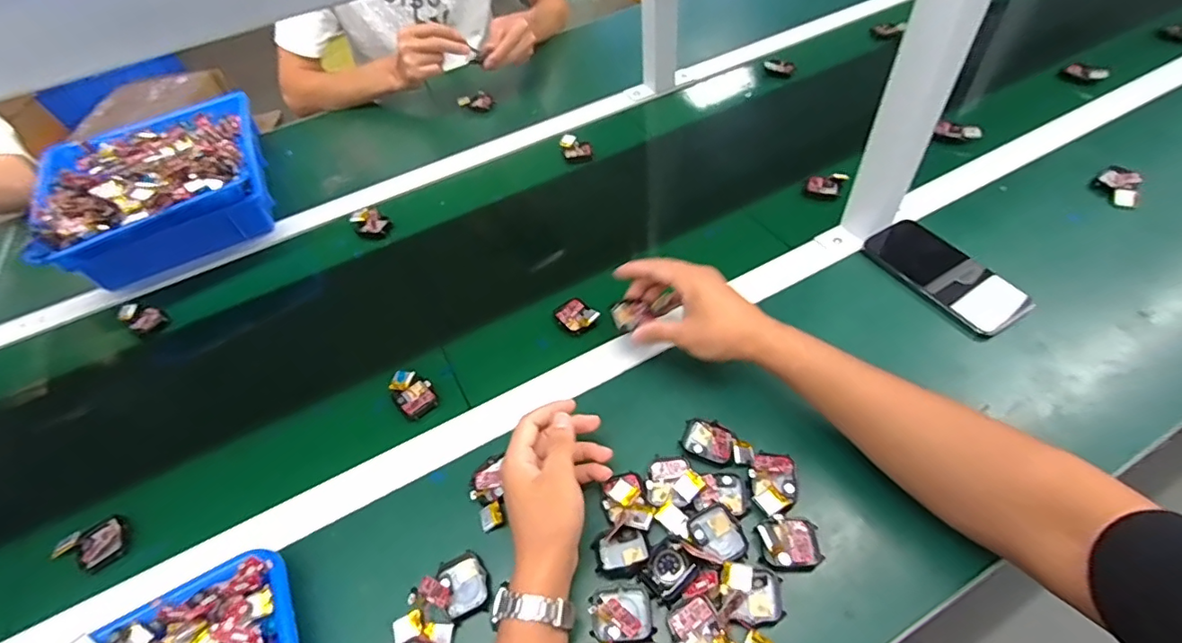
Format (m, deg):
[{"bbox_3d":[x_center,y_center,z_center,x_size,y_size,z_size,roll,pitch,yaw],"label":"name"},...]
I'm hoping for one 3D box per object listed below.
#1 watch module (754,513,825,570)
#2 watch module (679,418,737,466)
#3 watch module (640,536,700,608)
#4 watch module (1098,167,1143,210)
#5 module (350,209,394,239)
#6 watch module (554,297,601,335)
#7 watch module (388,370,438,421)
[{"bbox_3d":[0.159,0.175,0.422,0.046,0.017,0.040,-13,52,-3],"label":"watch module"},{"bbox_3d":[0.106,0.108,0.483,0.046,0.006,0.039,18,56,19],"label":"watch module"},{"bbox_3d":[0.061,0.194,0.416,0.040,0.007,0.036,-40,58,-22],"label":"watch module"},{"bbox_3d":[0.626,-0.158,0.629,0.028,0.029,0.052,-9,52,0],"label":"watch module"},{"bbox_3d":[-0.303,-0.136,0.732,0.045,0.022,0.051,-30,55,-16],"label":"module"},{"bbox_3d":[-0.016,-0.008,0.590,0.038,0.015,0.047,-35,56,-21],"label":"watch module"},{"bbox_3d":[-0.184,0.073,0.549,0.035,0.013,0.057,-37,57,-20],"label":"watch module"}]

